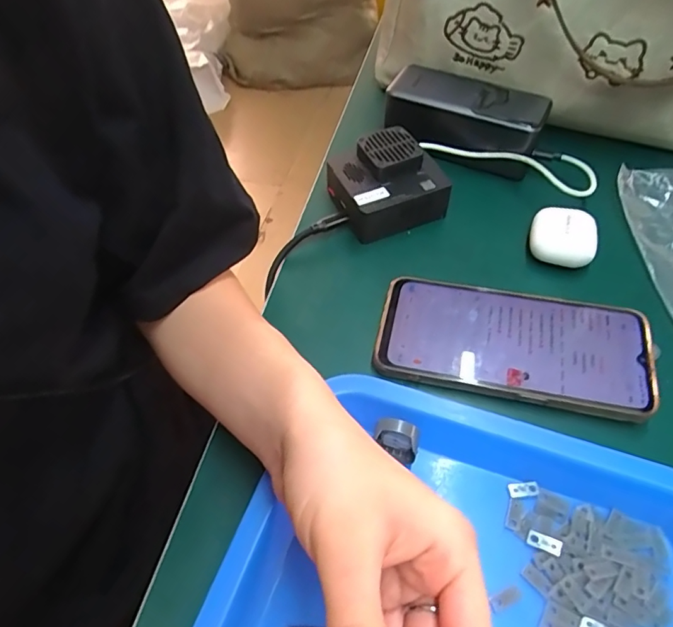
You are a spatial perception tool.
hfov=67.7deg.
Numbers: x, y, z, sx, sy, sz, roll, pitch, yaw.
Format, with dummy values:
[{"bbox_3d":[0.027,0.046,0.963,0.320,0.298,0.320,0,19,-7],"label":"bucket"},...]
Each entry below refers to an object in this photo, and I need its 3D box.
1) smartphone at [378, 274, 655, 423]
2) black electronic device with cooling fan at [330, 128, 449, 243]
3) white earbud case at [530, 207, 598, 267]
[{"bbox_3d":[0.113,0.019,0.322,0.167,0.013,0.077,9,53,9],"label":"smartphone"},{"bbox_3d":[0.038,-0.101,0.392,0.074,0.048,0.067,-22,56,-15],"label":"black electronic device with cooling fan"},{"bbox_3d":[0.166,-0.055,0.369,0.045,0.023,0.042,17,56,13],"label":"white earbud case"}]

